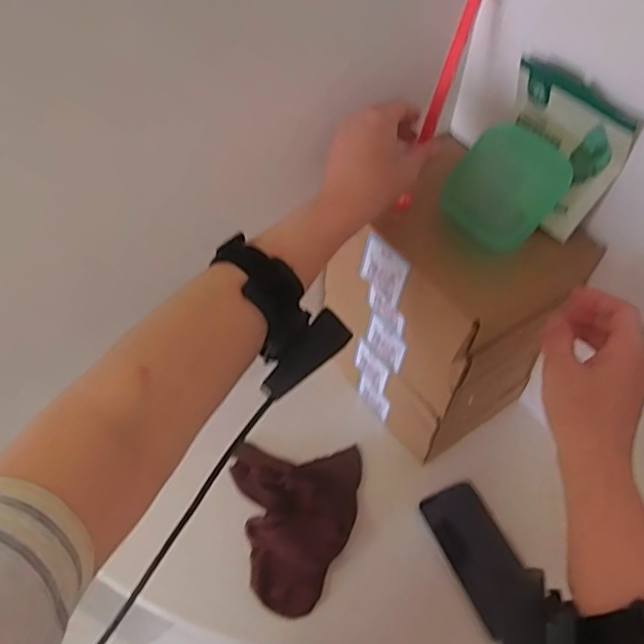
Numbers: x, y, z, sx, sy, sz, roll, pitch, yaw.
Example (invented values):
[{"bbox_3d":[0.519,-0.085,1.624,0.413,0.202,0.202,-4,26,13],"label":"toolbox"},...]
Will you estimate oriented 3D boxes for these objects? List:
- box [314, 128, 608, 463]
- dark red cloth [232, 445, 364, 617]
[{"bbox_3d":[0.137,0.003,0.581,0.155,0.255,0.135,-29,59,-22],"label":"box"},{"bbox_3d":[-0.025,0.200,0.584,0.132,0.029,0.164,0,53,-2],"label":"dark red cloth"}]

